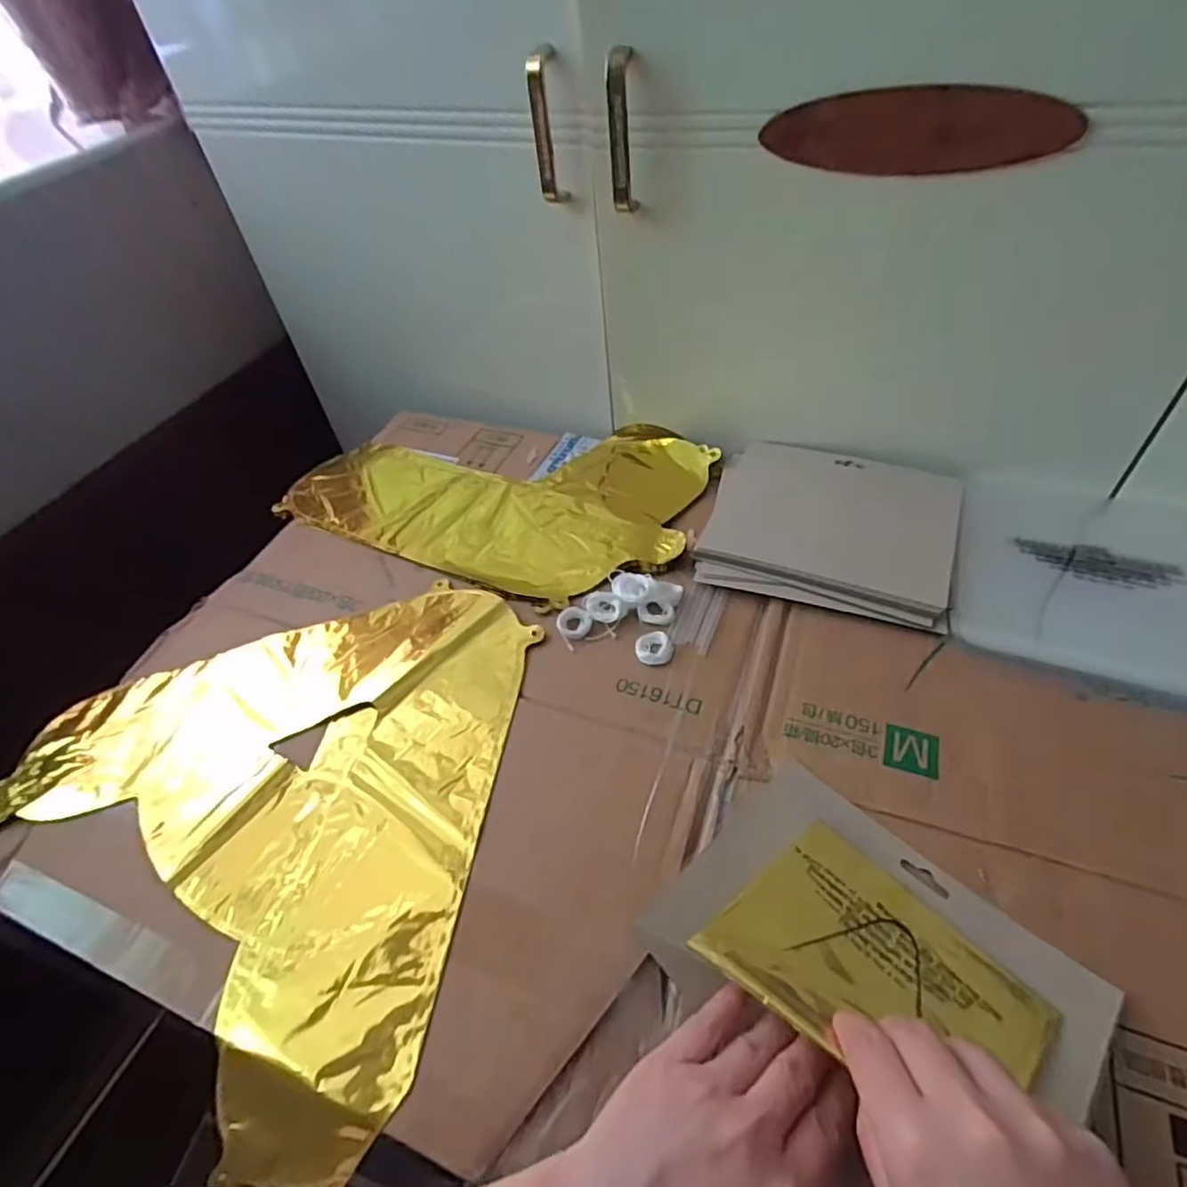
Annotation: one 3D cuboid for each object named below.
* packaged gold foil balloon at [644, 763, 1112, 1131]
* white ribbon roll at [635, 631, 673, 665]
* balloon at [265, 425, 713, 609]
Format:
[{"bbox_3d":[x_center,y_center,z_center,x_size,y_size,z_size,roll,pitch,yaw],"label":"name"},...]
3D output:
[{"bbox_3d":[0.145,0.185,0.327,0.196,0.021,0.168,31,34,27],"label":"packaged gold foil balloon"},{"bbox_3d":[0.046,0.041,0.495,0.027,0.008,0.026,-3,49,4],"label":"white ribbon roll"},{"bbox_3d":[-0.090,-0.114,0.649,0.387,0.018,0.250,20,54,22],"label":"balloon"}]

